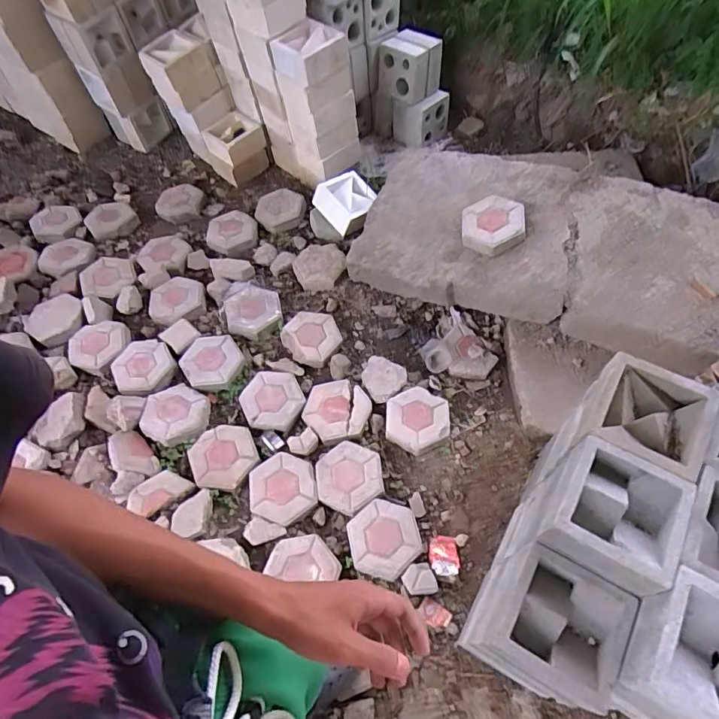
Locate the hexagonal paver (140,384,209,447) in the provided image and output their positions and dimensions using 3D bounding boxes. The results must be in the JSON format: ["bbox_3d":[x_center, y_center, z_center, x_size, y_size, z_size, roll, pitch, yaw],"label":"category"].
[{"bbox_3d":[-0.596,0.173,1.553,0.217,0.046,0.207,30,64,19],"label":"hexagonal paver"}]

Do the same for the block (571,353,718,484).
[{"bbox_3d":[0.562,0.117,0.955,0.204,0.091,0.201,25,63,17],"label":"block"}]

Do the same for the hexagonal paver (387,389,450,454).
[{"bbox_3d":[0.179,0.190,1.530,0.211,0.046,0.193,-25,61,-12],"label":"hexagonal paver"}]

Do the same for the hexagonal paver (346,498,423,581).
[{"bbox_3d":[0.068,0.498,1.361,0.202,0.045,0.200,-13,59,-5],"label":"hexagonal paver"}]

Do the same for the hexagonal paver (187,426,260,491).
[{"bbox_3d":[-0.415,0.289,1.456,0.201,0.035,0.201,-22,60,-11],"label":"hexagonal paver"}]

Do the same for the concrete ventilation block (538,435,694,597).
[{"bbox_3d":[0.459,0.276,0.873,0.199,0.095,0.205,26,63,18],"label":"concrete ventilation block"}]

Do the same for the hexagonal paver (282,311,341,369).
[{"bbox_3d":[-0.161,-0.081,1.694,0.190,0.046,0.198,34,66,21],"label":"hexagonal paver"}]

